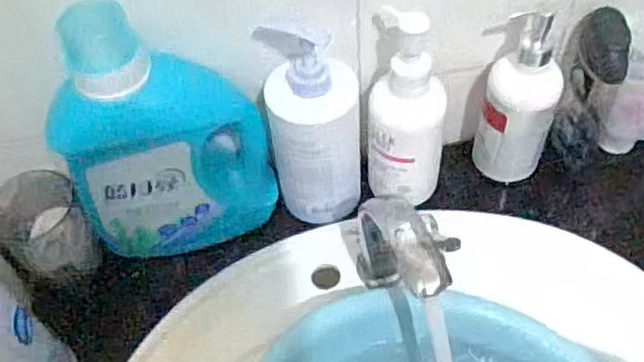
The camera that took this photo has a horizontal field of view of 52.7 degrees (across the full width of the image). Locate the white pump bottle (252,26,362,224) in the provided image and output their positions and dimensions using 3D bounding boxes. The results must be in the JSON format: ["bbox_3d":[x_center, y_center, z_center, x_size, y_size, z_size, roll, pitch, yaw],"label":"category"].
[{"bbox_3d":[-0.005,-0.049,0.600,0.086,0.186,0.084,-6,56,-2],"label":"white pump bottle"}]

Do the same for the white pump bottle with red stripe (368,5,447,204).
[{"bbox_3d":[0.080,-0.057,0.597,0.073,0.201,0.067,11,57,9],"label":"white pump bottle with red stripe"}]

